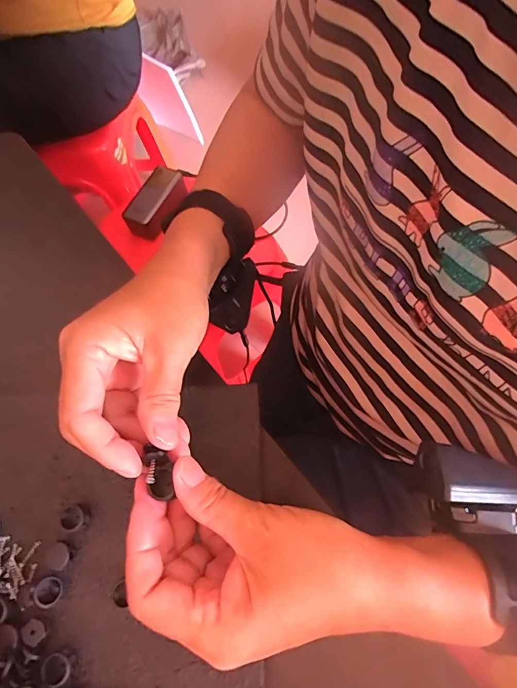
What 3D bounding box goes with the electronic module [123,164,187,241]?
[{"bbox_3d":[-0.183,-0.255,0.699,0.058,0.041,0.136,23,71,12],"label":"electronic module"}]

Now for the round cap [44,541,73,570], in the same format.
[{"bbox_3d":[-0.130,0.138,0.255,0.015,0.007,0.016,0,66,1],"label":"round cap"}]

